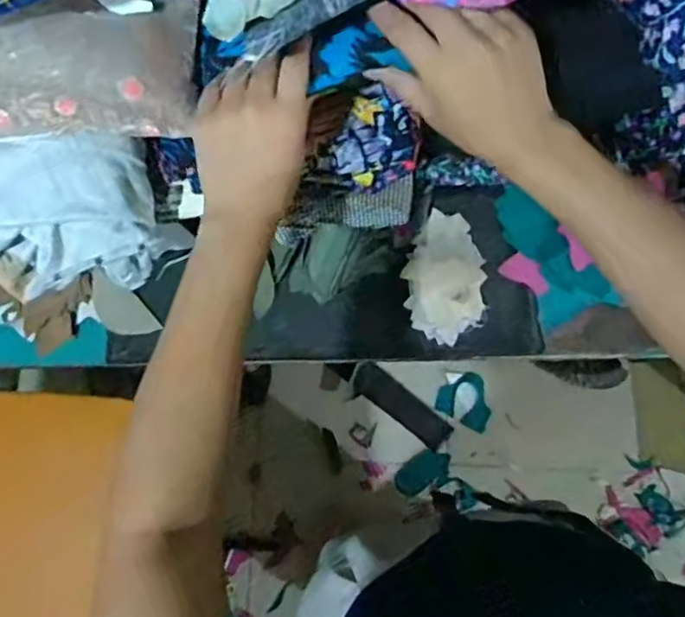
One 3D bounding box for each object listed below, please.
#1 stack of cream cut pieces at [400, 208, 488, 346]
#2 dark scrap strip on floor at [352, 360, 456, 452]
[{"bbox_3d":[0.128,-0.044,0.795,0.096,0.024,0.173,-4,72,1],"label":"stack of cream cut pieces"},{"bbox_3d":[0.126,0.211,1.367,0.237,0.007,0.071,40,86,3],"label":"dark scrap strip on floor"}]

